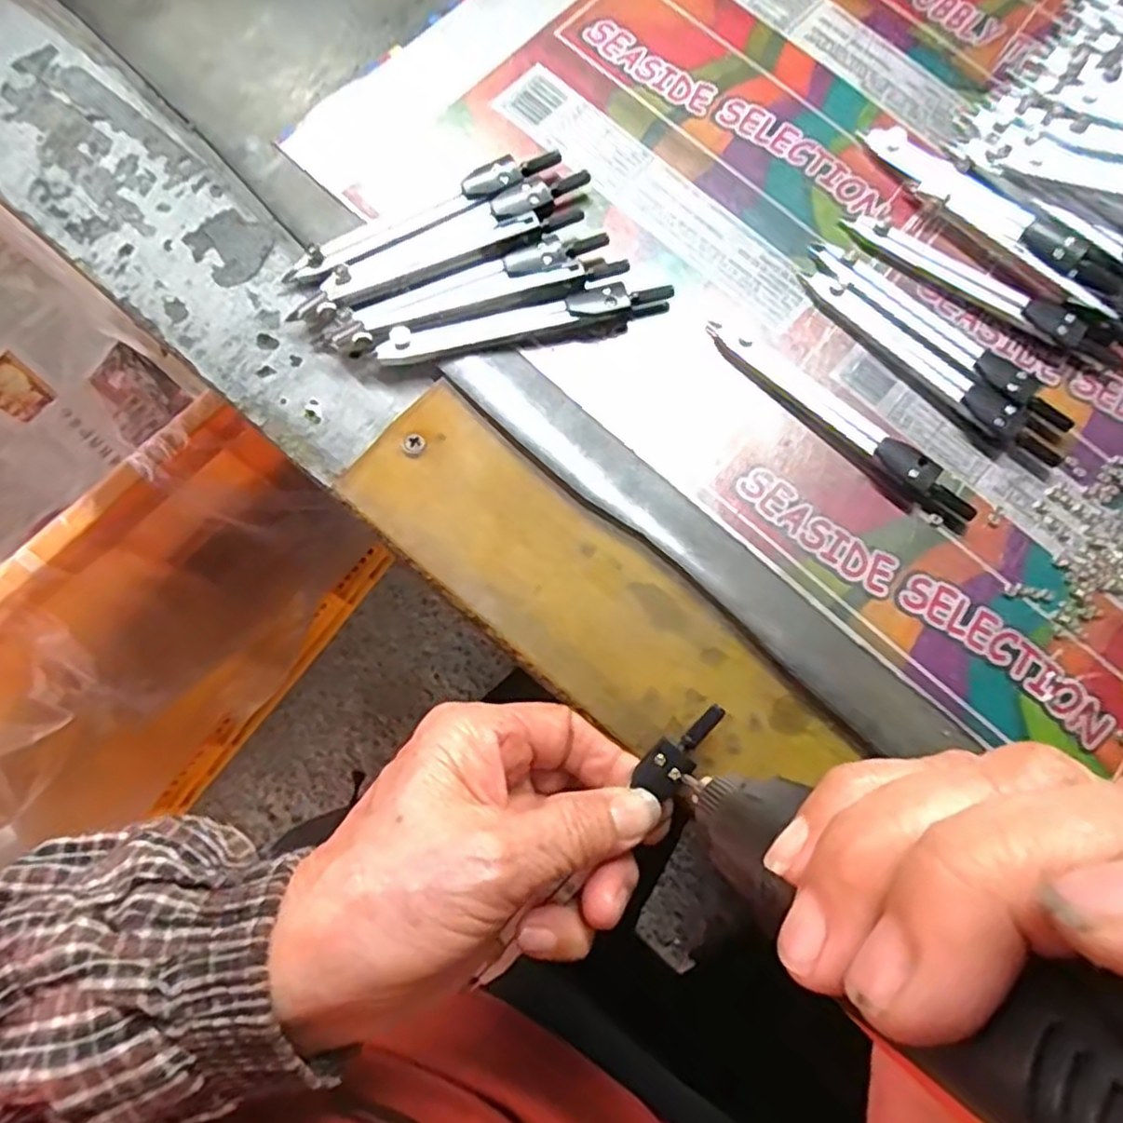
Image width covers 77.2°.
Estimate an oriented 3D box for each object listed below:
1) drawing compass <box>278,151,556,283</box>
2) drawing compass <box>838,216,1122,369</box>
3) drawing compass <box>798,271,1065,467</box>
[{"bbox_3d":[-0.053,-0.135,0.273,0.113,0.009,0.014,-28,79,-7],"label":"drawing compass"},{"bbox_3d":[0.165,-0.106,0.272,0.117,0.009,0.013,34,79,6],"label":"drawing compass"},{"bbox_3d":[0.137,-0.074,0.265,0.113,0.009,0.012,42,80,8],"label":"drawing compass"}]

